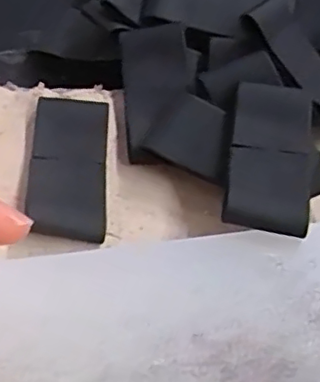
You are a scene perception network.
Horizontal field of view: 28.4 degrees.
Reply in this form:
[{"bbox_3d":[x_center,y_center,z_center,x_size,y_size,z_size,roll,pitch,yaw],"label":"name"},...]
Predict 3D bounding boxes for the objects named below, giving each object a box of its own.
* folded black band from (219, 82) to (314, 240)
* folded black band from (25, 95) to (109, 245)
[{"bbox_3d":[0.037,-0.011,0.215,0.027,0.010,0.056,10,57,0],"label":"folded black band"},{"bbox_3d":[-0.032,-0.009,0.223,0.025,0.006,0.061,2,57,-6],"label":"folded black band"}]

